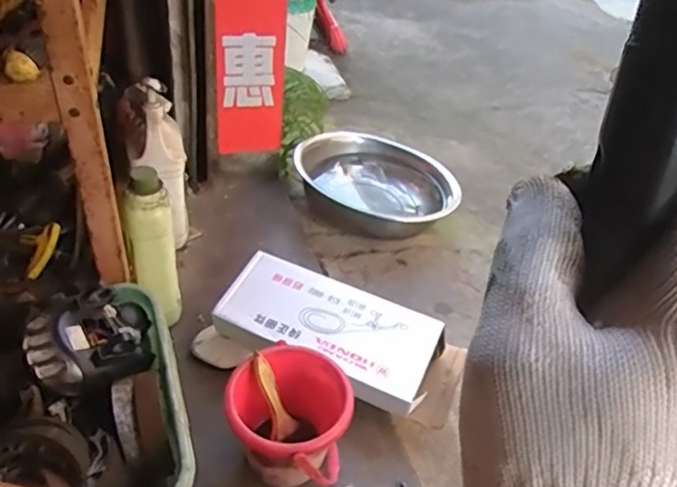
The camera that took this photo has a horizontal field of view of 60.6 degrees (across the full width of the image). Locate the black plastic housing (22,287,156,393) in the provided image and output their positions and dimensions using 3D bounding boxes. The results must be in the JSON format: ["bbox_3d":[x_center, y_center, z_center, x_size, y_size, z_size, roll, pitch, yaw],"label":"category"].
[{"bbox_3d":[-0.298,0.107,0.695,0.138,0.074,0.114,-14,44,-24],"label":"black plastic housing"}]

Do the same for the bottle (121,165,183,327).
[{"bbox_3d":[-0.270,0.018,0.846,0.065,0.264,0.057,-7,41,-17],"label":"bottle"}]

